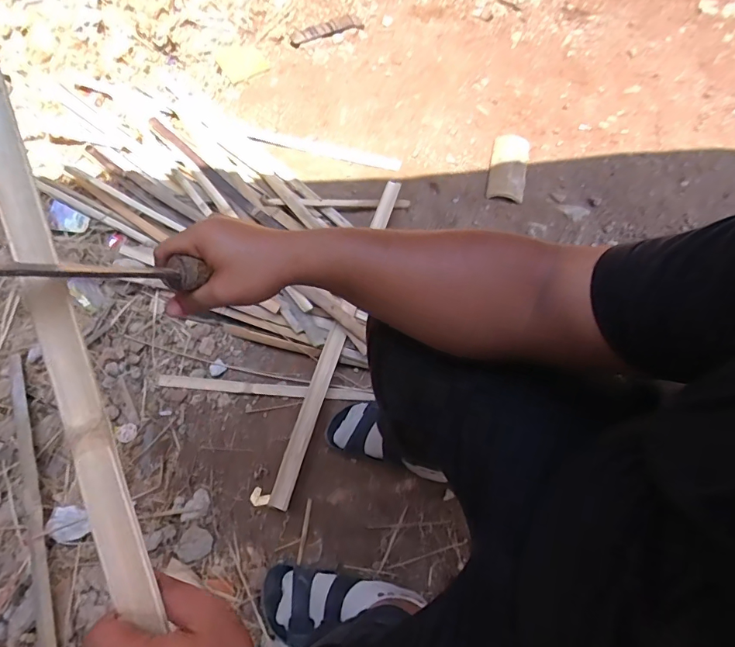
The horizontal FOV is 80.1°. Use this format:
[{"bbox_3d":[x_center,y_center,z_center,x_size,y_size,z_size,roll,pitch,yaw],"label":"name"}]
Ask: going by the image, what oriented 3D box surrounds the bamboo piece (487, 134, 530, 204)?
[{"bbox_3d":[0.342,-0.372,1.057,0.094,0.039,0.166,12,65,9],"label":"bamboo piece"}]

